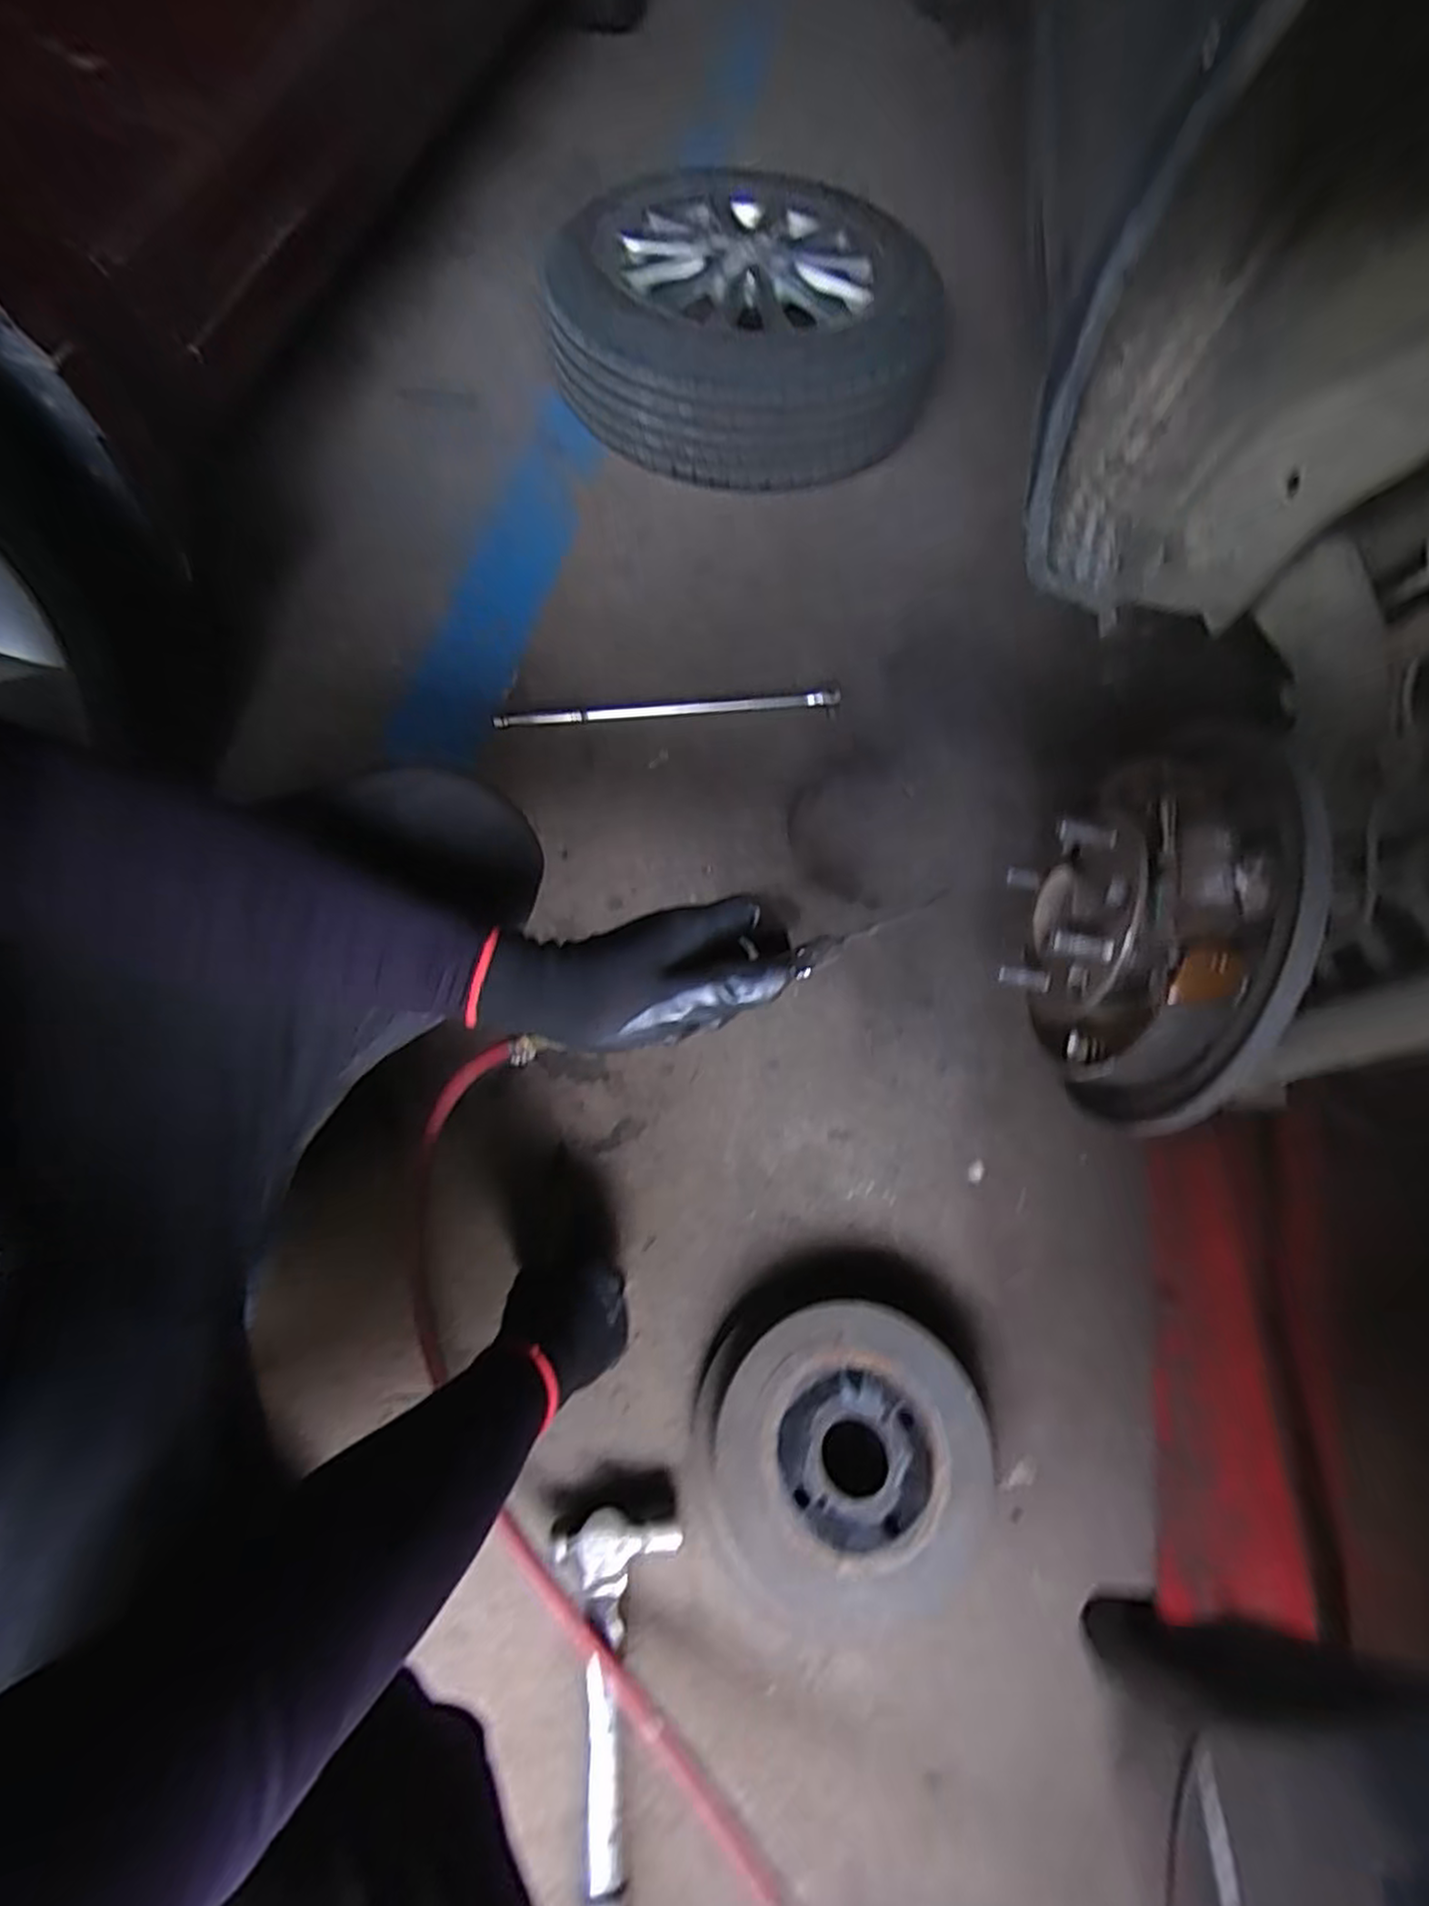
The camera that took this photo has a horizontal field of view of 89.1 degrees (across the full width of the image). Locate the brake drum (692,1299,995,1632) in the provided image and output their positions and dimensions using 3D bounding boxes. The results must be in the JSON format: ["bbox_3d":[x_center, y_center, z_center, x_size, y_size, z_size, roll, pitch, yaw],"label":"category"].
[{"bbox_3d":[0.101,0.405,0.585,0.229,0.056,0.216,-2,65,-4],"label":"brake drum"}]

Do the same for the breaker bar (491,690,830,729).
[{"bbox_3d":[-0.057,-0.307,0.920,0.428,0.023,0.026,-3,65,-5],"label":"breaker bar"}]

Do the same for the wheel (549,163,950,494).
[{"bbox_3d":[0.035,-0.993,1.147,0.558,0.187,0.563,0,65,-3],"label":"wheel"}]

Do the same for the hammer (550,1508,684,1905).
[{"bbox_3d":[-0.074,0.572,0.508,0.090,0.037,0.290,1,65,-3],"label":"hammer"}]

